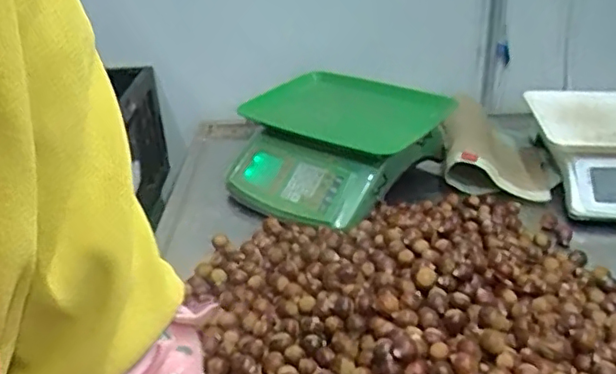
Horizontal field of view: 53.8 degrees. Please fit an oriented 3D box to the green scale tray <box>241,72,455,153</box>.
[{"bbox_3d":[0.062,-0.121,0.934,0.298,0.045,0.220,16,34,30],"label":"green scale tray"}]

